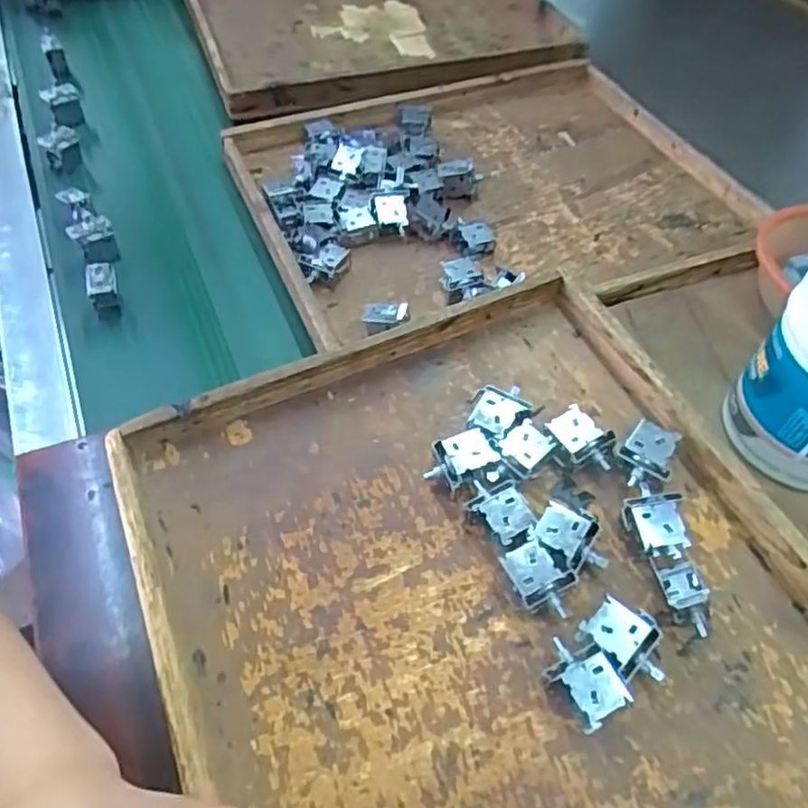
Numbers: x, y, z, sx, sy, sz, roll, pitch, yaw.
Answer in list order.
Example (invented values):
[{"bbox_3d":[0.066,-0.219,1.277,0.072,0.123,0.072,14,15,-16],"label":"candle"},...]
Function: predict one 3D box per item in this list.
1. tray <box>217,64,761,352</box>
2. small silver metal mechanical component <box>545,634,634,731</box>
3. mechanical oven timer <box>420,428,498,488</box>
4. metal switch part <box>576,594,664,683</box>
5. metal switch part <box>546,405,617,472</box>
[{"bbox_3d":[0.093,-0.239,0.722,0.494,0.047,0.392,-16,56,-16],"label":"tray"},{"bbox_3d":[0.107,0.166,0.406,0.035,0.021,0.050,-26,59,-22],"label":"small silver metal mechanical component"},{"bbox_3d":[0.039,0.041,0.492,0.048,0.025,0.033,-22,58,-19],"label":"mechanical oven timer"},{"bbox_3d":[0.137,0.147,0.418,0.051,0.021,0.041,37,59,21],"label":"metal switch part"},{"bbox_3d":[0.131,0.026,0.494,0.032,0.018,0.049,-31,59,-21],"label":"metal switch part"}]

